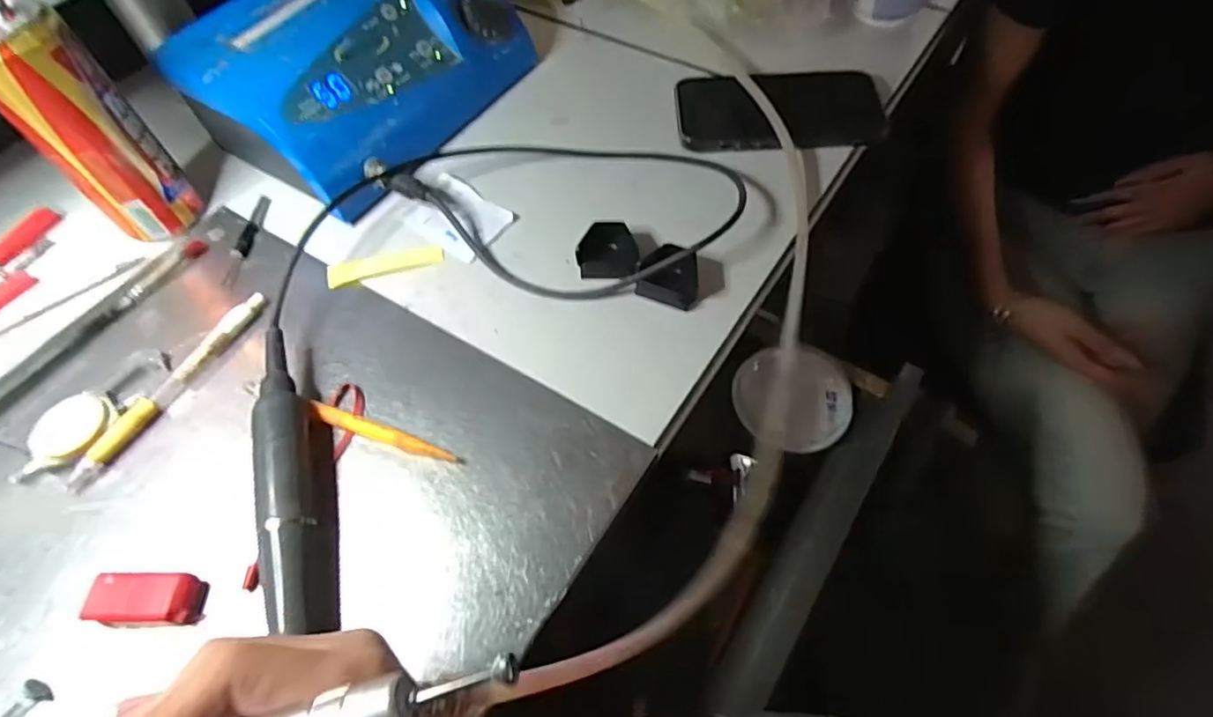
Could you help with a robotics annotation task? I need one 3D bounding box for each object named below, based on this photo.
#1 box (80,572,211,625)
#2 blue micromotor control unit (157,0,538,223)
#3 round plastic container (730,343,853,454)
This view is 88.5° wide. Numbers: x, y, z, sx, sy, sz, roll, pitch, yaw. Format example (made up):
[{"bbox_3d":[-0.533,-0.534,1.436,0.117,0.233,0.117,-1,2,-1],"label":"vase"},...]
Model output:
[{"bbox_3d":[-0.213,0.112,0.290,0.045,0.020,0.021,0,57,2],"label":"box"},{"bbox_3d":[-0.183,-0.219,0.460,0.165,0.080,0.226,27,62,18],"label":"blue micromotor control unit"},{"bbox_3d":[0.139,0.025,0.449,0.091,0.023,0.076,-31,61,-15],"label":"round plastic container"}]

